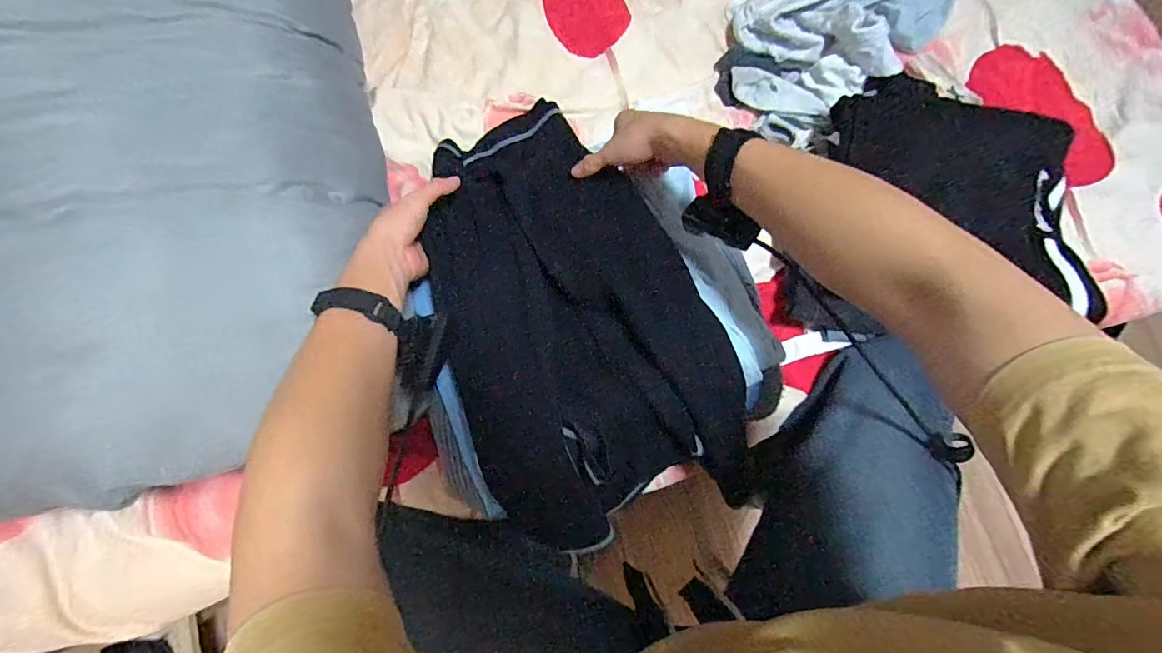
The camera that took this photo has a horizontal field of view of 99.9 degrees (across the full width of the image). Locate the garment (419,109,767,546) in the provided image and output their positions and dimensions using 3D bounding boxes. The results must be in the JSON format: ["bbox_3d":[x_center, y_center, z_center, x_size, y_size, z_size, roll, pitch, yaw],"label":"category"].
[{"bbox_3d":[-0.027,-0.028,0.562,0.274,0.128,0.522,-20,79,-5],"label":"garment"}]

